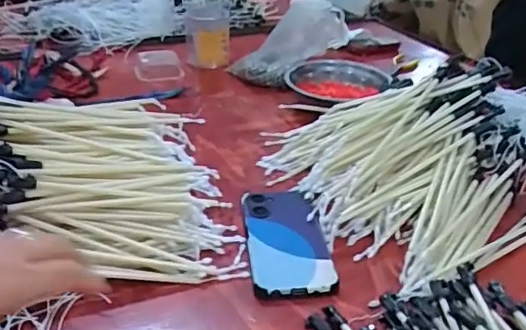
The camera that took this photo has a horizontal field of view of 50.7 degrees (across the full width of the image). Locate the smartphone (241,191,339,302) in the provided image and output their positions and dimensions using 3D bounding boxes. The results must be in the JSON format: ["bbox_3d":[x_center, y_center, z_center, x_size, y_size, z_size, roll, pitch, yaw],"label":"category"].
[{"bbox_3d":[0.022,0.068,0.567,0.077,0.013,0.173,-2,30,-6],"label":"smartphone"}]

